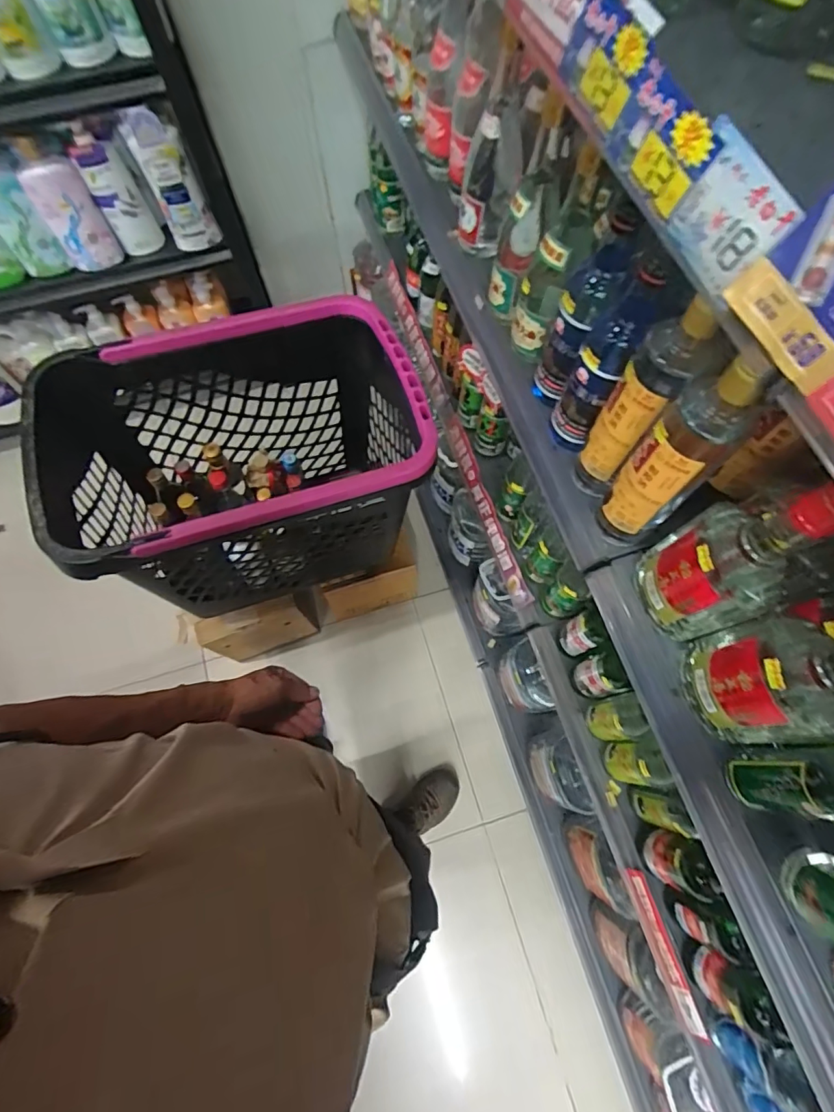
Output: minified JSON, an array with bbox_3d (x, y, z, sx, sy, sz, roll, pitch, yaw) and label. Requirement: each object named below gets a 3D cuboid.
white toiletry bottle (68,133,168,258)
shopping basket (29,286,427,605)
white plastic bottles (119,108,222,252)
[{"bbox_3d":[-0.671,-0.803,1.114,0.098,0.224,0.065,-28,72,-10],"label":"white toiletry bottle"},{"bbox_3d":[-0.298,-0.142,0.925,0.610,0.451,0.387,-17,70,-6],"label":"shopping basket"},{"bbox_3d":[-0.533,-0.811,1.087,0.106,0.276,0.094,-24,71,-8],"label":"white plastic bottles"}]

